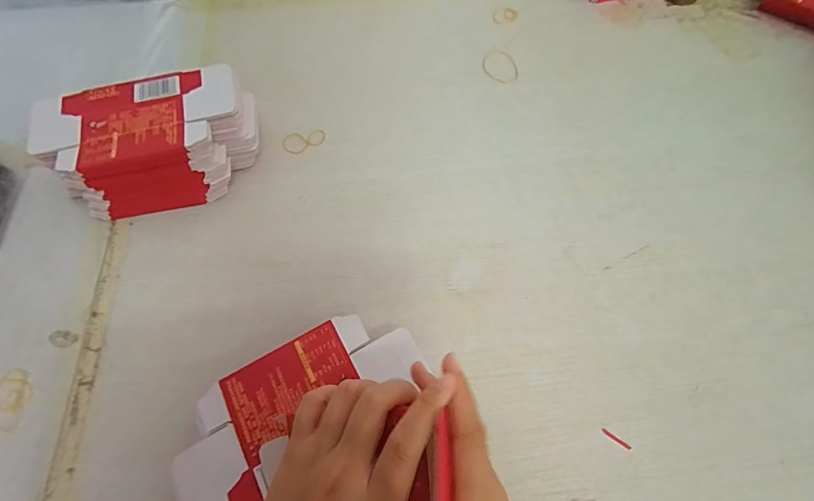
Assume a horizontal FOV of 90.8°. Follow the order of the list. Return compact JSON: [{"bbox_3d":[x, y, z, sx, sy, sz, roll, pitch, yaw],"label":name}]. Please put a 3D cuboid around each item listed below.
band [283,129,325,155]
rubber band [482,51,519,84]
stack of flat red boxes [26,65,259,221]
[{"bbox_3d":[-0.120,-0.128,0.465,0.049,0.004,0.030,-28,68,-12],"label":"band"},{"bbox_3d":[0.119,-0.232,0.510,0.040,0.004,0.056,-18,66,-7],"label":"rubber band"},{"bbox_3d":[-0.263,-0.108,0.419,0.208,0.066,0.125,-14,66,-6],"label":"stack of flat red boxes"}]

